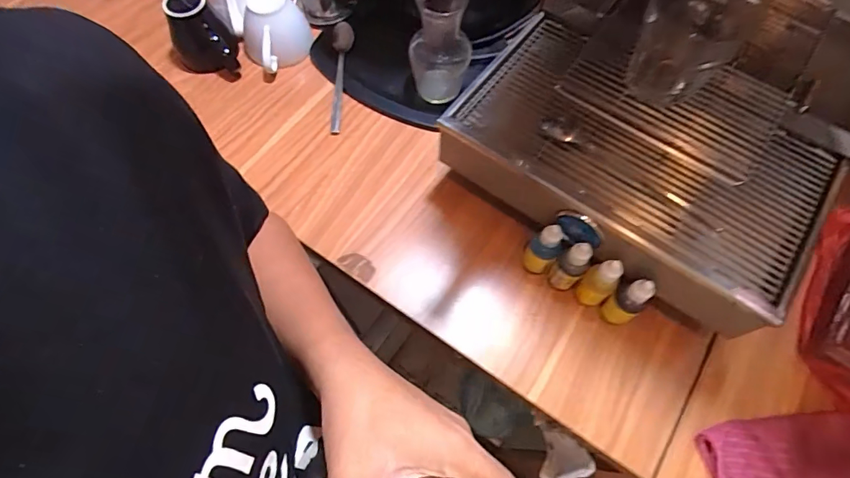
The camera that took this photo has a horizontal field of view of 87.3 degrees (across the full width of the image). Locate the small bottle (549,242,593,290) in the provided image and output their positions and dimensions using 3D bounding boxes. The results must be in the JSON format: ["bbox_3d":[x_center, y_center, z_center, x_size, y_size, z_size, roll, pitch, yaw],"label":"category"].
[{"bbox_3d":[0.141,0.029,0.435,0.027,0.074,0.023,42,72,17],"label":"small bottle"}]

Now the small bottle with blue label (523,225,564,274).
[{"bbox_3d":[0.116,0.011,0.439,0.026,0.071,0.021,35,70,14],"label":"small bottle with blue label"}]

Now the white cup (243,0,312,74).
[{"bbox_3d":[-0.192,-0.270,0.573,0.080,0.068,0.076,0,66,0],"label":"white cup"}]

